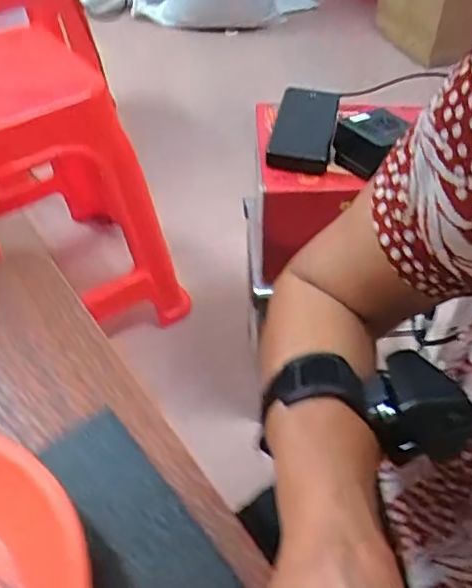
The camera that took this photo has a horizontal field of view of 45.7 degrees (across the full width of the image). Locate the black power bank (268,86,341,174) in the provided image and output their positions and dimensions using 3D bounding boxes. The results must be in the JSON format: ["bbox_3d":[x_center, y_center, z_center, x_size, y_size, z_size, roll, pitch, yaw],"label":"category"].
[{"bbox_3d":[0.083,-0.200,0.676,0.069,0.025,0.154,9,48,9],"label":"black power bank"}]

